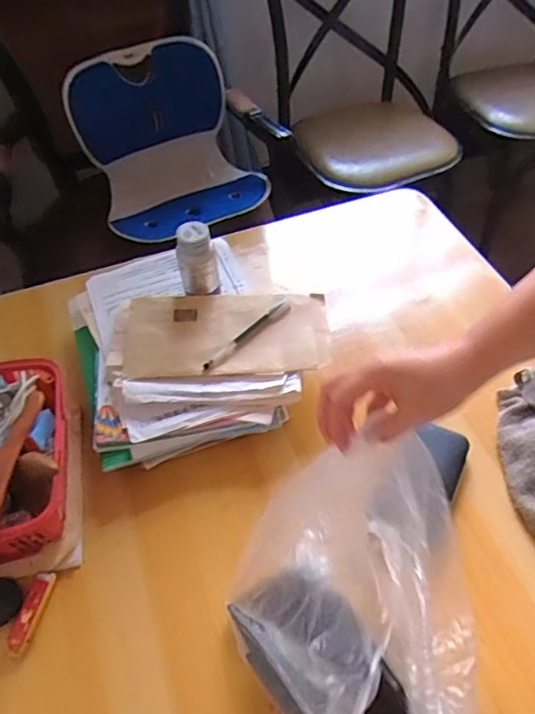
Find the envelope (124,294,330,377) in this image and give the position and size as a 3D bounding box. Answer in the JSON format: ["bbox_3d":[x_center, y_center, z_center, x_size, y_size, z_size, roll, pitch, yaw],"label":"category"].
[{"bbox_3d":[-0.051,-0.031,0.704,0.248,0.011,0.118,-2,58,0],"label":"envelope"}]

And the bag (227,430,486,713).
[{"bbox_3d":[0.079,0.244,0.433,0.182,0.163,0.375,-11,32,-6],"label":"bag"}]

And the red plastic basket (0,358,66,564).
[{"bbox_3d":[-0.287,0.115,0.623,0.151,0.101,0.228,-16,52,-10],"label":"red plastic basket"}]

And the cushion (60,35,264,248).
[{"bbox_3d":[-0.188,-0.413,1.165,0.333,0.285,0.363,-21,53,-14],"label":"cushion"}]

